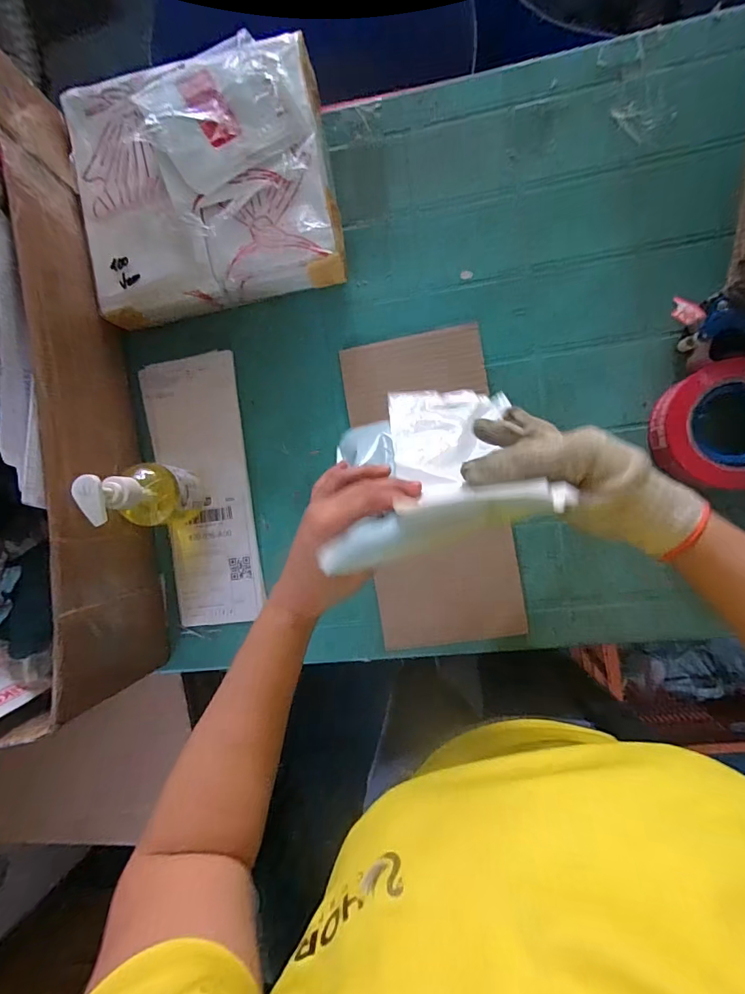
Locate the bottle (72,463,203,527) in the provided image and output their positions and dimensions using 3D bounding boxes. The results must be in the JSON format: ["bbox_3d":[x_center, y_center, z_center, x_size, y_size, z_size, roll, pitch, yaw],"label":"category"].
[{"bbox_3d":[-0.226,-0.002,0.448,0.053,0.149,0.060,3,91,8],"label":"bottle"}]

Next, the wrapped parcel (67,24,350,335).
[{"bbox_3d":[-0.174,-0.322,0.469,0.261,0.095,0.237,-9,89,7],"label":"wrapped parcel"}]

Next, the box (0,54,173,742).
[{"bbox_3d":[-0.360,-0.089,0.447,0.180,0.188,0.578,-7,89,8],"label":"box"}]

